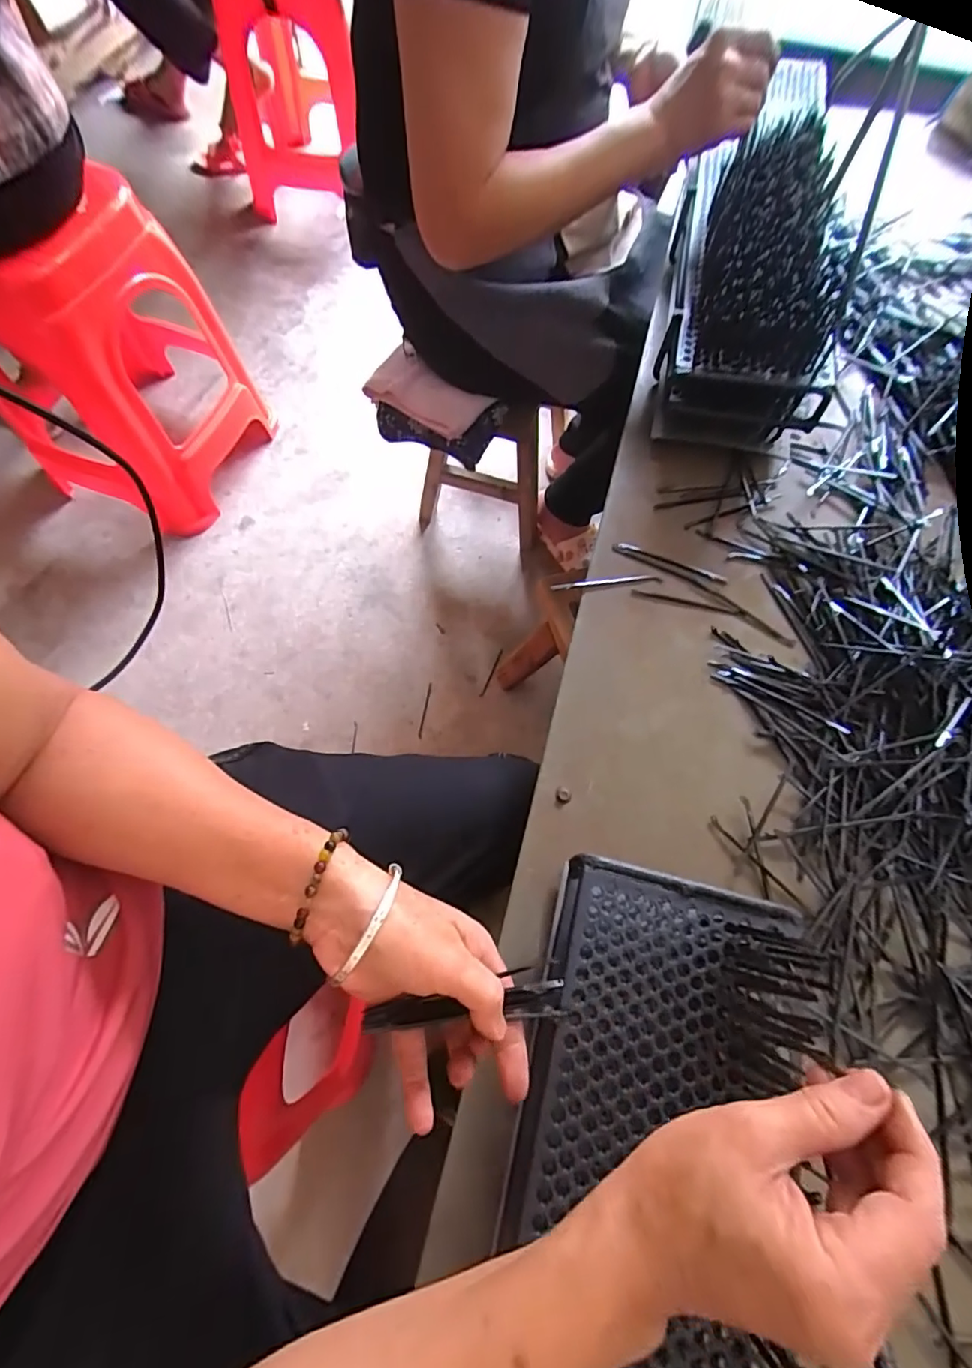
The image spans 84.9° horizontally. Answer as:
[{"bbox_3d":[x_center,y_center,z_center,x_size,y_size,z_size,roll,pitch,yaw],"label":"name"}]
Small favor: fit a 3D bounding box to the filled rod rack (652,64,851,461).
[{"bbox_3d":[0.278,-0.429,0.562,0.146,0.128,0.356,12,70,3],"label":"filled rod rack"}]

